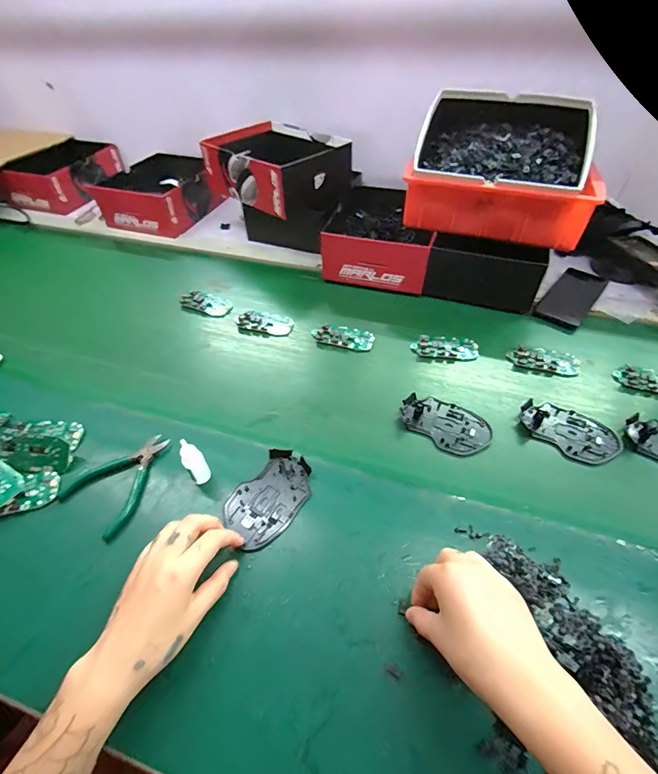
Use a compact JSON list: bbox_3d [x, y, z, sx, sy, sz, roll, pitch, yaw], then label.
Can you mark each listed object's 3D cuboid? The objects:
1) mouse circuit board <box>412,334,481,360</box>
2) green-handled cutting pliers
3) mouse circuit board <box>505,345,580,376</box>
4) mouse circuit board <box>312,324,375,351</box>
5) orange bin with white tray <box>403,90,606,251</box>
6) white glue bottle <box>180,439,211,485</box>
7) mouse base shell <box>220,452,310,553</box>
[{"bbox_3d":[0.180,-0.062,0.608,0.099,0.009,0.043,4,50,5],"label":"mouse circuit board"},{"bbox_3d":[-0.239,0.105,0.460,0.092,0.010,0.119,26,55,22],"label":"green-handled cutting pliers"},{"bbox_3d":[0.321,-0.041,0.583,0.100,0.013,0.045,10,51,10],"label":"mouse circuit board"},{"bbox_3d":[0.023,-0.082,0.629,0.096,0.011,0.039,12,51,12],"label":"mouse circuit board"},{"bbox_3d":[0.281,-0.358,0.641,0.278,0.142,0.195,12,49,12],"label":"orange bin with white tray"},{"bbox_3d":[-0.150,0.085,0.439,0.022,0.069,0.018,-27,54,-20],"label":"white glue bottle"},{"bbox_3d":[-0.067,0.124,0.443,0.073,0.013,0.107,33,58,26],"label":"mouse base shell"}]

